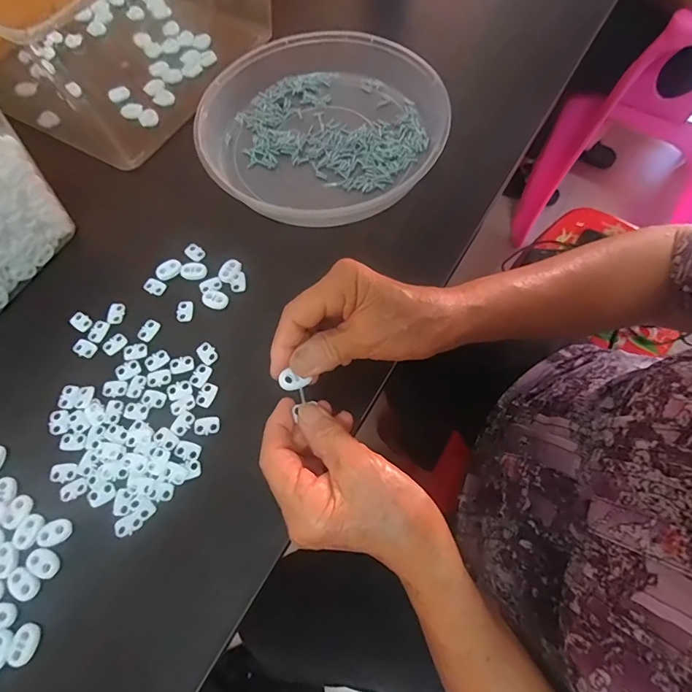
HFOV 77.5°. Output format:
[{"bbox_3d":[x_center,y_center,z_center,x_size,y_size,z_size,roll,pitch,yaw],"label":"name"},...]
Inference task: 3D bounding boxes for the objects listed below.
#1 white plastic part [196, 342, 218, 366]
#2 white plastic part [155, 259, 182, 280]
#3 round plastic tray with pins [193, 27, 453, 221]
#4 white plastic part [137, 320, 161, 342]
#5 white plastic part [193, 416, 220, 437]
[{"bbox_3d":[-0.112,0.006,0.347,0.019,0.004,0.014,40,74,17],"label":"white plastic part"},{"bbox_3d":[-0.155,-0.067,0.377,0.022,0.005,0.016,-31,69,-11],"label":"white plastic part"},{"bbox_3d":[-0.023,-0.219,0.424,0.217,0.043,0.207,-1,67,2],"label":"round plastic tray with pins"},{"bbox_3d":[-0.164,-0.013,0.358,0.014,0.004,0.019,27,70,13],"label":"white plastic part"},{"bbox_3d":[-0.104,0.060,0.323,0.019,0.004,0.014,-13,67,-4],"label":"white plastic part"}]

